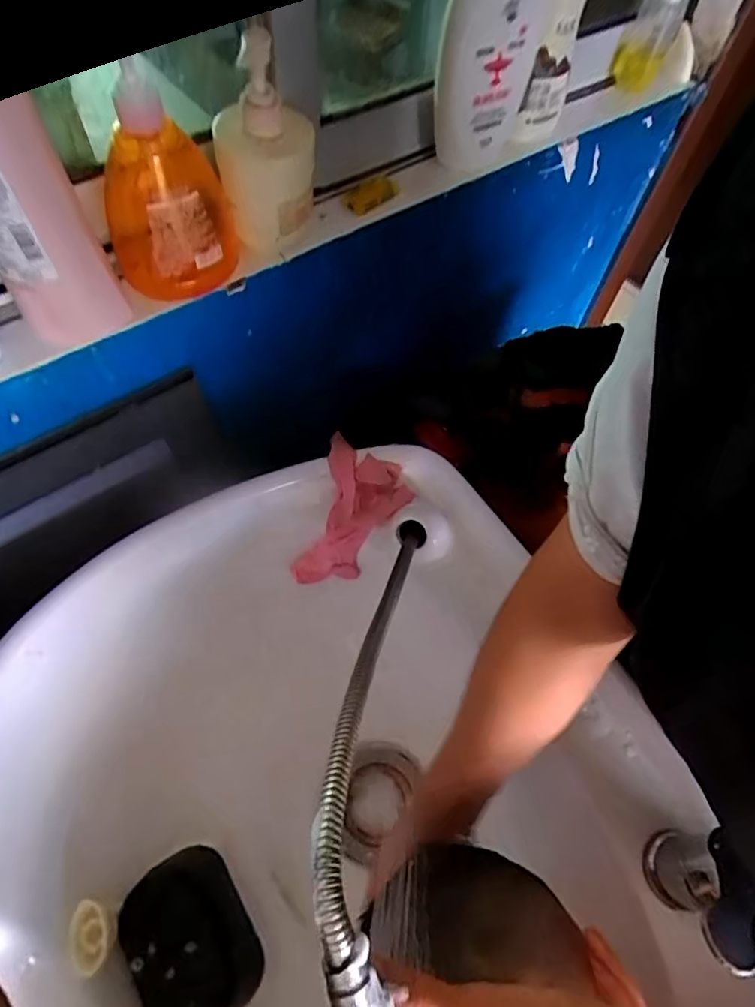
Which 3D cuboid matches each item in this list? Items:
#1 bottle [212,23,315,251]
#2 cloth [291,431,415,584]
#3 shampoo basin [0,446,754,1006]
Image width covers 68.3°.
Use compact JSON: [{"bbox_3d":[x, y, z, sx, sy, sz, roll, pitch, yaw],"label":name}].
[{"bbox_3d":[-0.090,-0.287,0.442,0.075,0.135,0.070,1,61,-3],"label":"bottle"},{"bbox_3d":[-0.033,0.020,0.565,0.089,0.040,0.149,25,93,10],"label":"cloth"},{"bbox_3d":[-0.032,0.279,0.478,0.488,0.188,0.584,-27,66,-17],"label":"shampoo basin"}]

